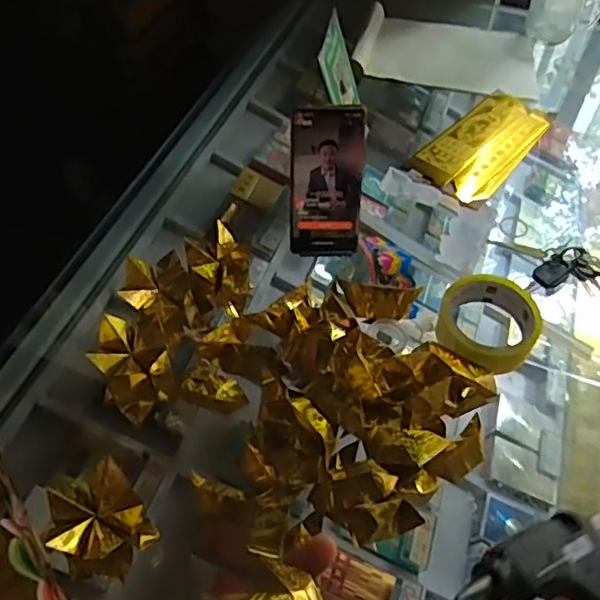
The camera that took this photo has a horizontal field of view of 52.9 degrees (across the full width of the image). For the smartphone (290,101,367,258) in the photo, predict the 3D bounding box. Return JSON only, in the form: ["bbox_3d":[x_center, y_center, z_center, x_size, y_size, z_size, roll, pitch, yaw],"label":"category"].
[{"bbox_3d":[0.029,-0.122,0.639,0.077,0.161,0.009,2,26,-1],"label":"smartphone"}]

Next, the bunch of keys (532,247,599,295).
[{"bbox_3d":[0.308,-0.034,0.665,0.099,0.020,0.058,6,52,2],"label":"bunch of keys"}]

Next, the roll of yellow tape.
[{"bbox_3d":[0.184,0.022,0.591,0.093,0.039,0.091,1,52,-2],"label":"roll of yellow tape"}]

